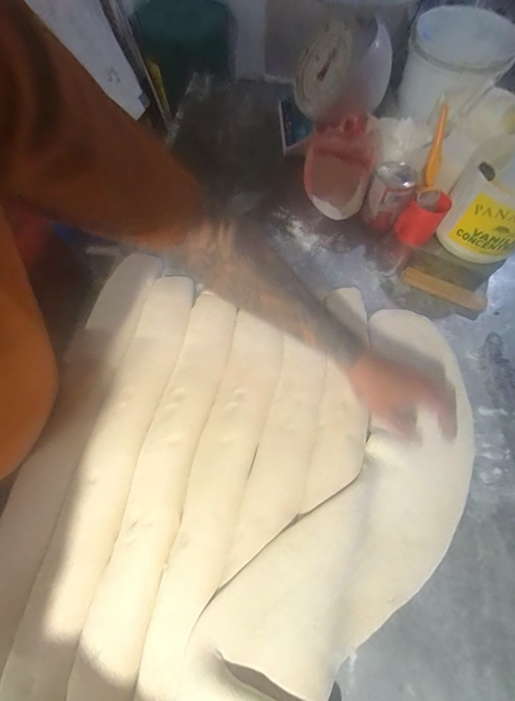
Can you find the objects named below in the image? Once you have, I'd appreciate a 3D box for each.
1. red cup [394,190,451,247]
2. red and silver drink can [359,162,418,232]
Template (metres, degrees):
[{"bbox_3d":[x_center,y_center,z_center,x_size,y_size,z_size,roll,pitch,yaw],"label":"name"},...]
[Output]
[{"bbox_3d":[0.315,-0.254,0.611,0.066,0.076,0.070,0,66,0],"label":"red cup"},{"bbox_3d":[0.249,-0.295,0.620,0.074,0.095,0.074,0,66,0],"label":"red and silver drink can"}]

